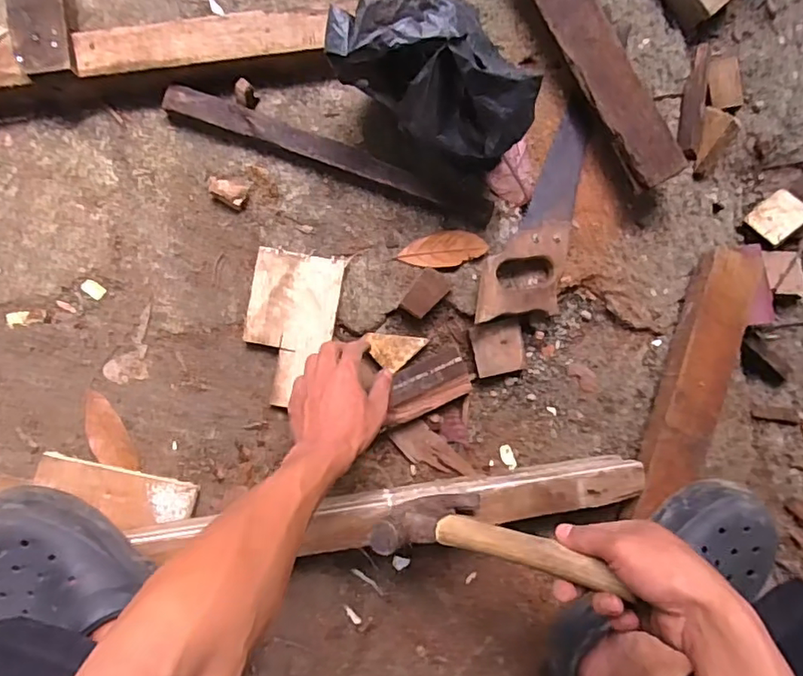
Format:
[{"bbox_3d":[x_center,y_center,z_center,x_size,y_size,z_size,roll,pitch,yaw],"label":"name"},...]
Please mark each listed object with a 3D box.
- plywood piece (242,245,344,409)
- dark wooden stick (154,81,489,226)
[{"bbox_3d":[-0.128,-0.012,0.643,0.100,0.023,0.169,10,86,-1],"label":"plywood piece"},{"bbox_3d":[-0.083,-0.214,0.655,0.396,0.027,0.034,20,86,0],"label":"dark wooden stick"}]

